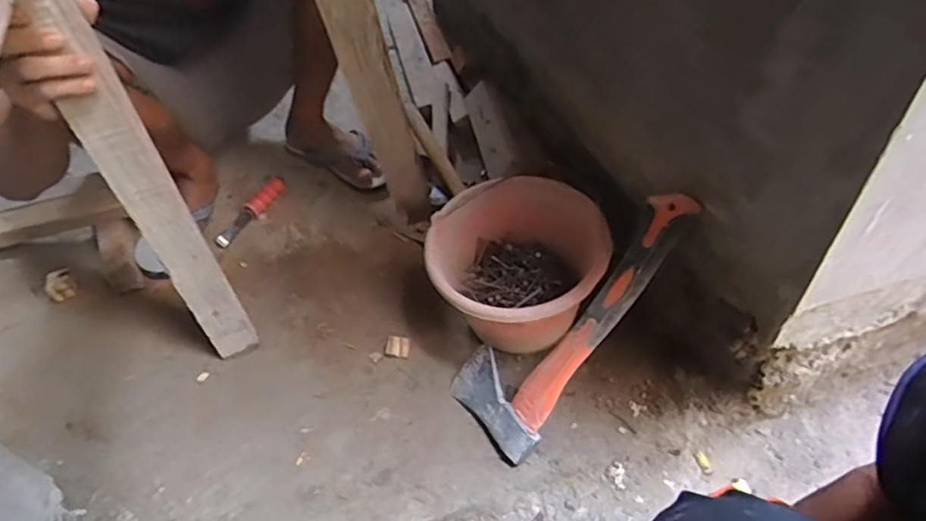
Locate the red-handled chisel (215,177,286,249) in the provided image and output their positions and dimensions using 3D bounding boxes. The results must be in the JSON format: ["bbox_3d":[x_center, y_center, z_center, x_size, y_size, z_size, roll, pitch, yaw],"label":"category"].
[{"bbox_3d":[-0.386,-0.091,1.081,0.031,0.027,0.173,21,53,23],"label":"red-handled chisel"}]

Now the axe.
[{"bbox_3d":[0.125,0.079,0.691,0.030,0.389,0.135,15,35,-37],"label":"axe"}]

